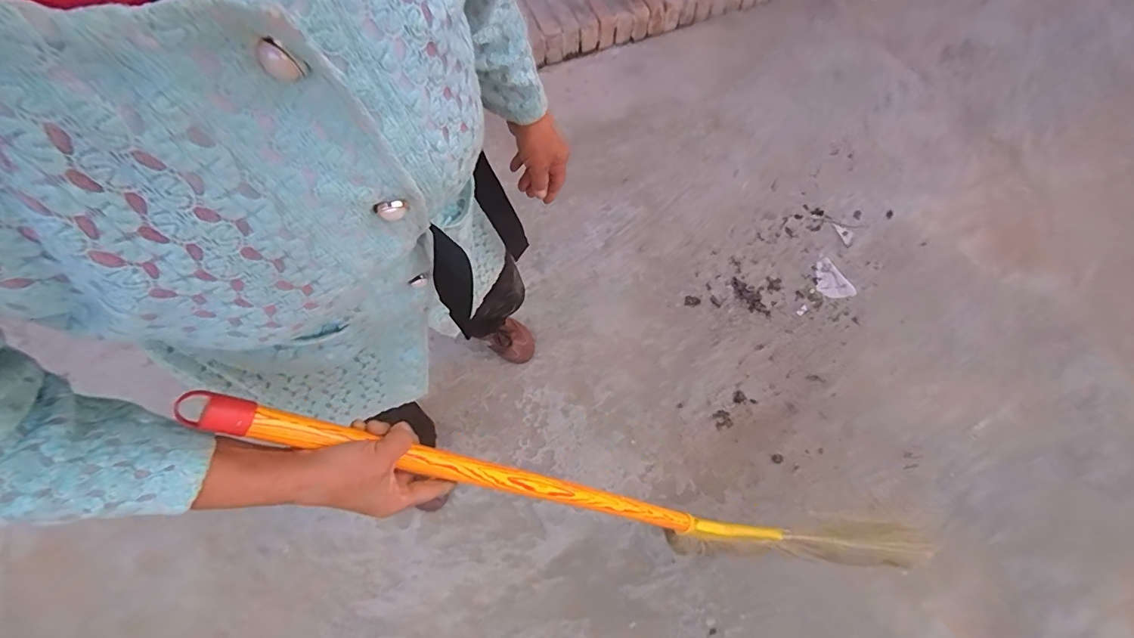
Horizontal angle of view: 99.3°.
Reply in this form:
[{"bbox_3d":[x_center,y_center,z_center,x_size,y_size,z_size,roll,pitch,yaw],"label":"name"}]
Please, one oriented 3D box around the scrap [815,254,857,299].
[{"bbox_3d":[0.714,-0.110,1.314,0.078,0.015,0.133,-22,71,-10],"label":"scrap"}]

